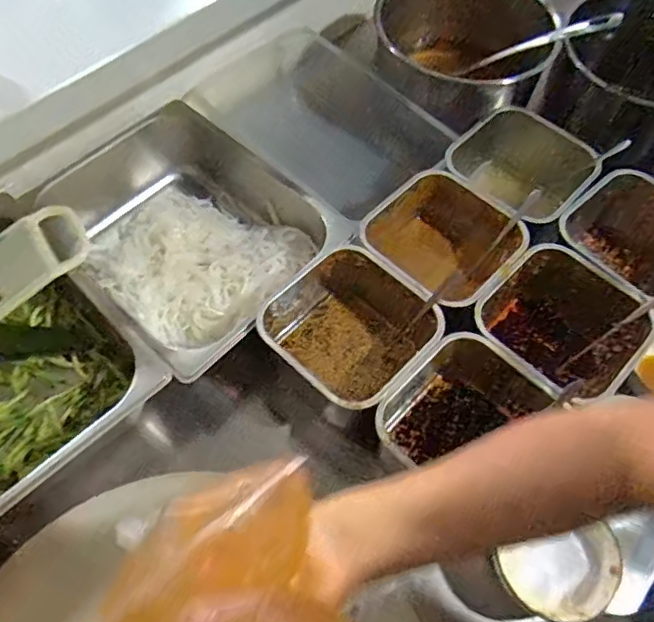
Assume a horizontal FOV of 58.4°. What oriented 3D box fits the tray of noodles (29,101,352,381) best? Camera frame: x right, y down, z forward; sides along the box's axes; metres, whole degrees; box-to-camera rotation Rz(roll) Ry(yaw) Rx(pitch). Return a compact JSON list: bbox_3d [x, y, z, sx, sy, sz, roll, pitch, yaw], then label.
[{"bbox_3d":[-0.175,-0.094,0.713,0.340,0.091,0.262,40,66,19],"label":"tray of noodles"}]

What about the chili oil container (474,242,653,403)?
[{"bbox_3d":[0.257,0.028,0.665,0.168,0.129,0.163,-40,69,-22],"label":"chili oil container"}]

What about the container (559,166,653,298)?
[{"bbox_3d":[0.373,-0.066,0.736,0.177,0.123,0.165,40,66,19],"label":"container"}]

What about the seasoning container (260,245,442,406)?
[{"bbox_3d":[0.025,0.027,0.640,0.157,0.089,0.160,41,67,19],"label":"seasoning container"}]

